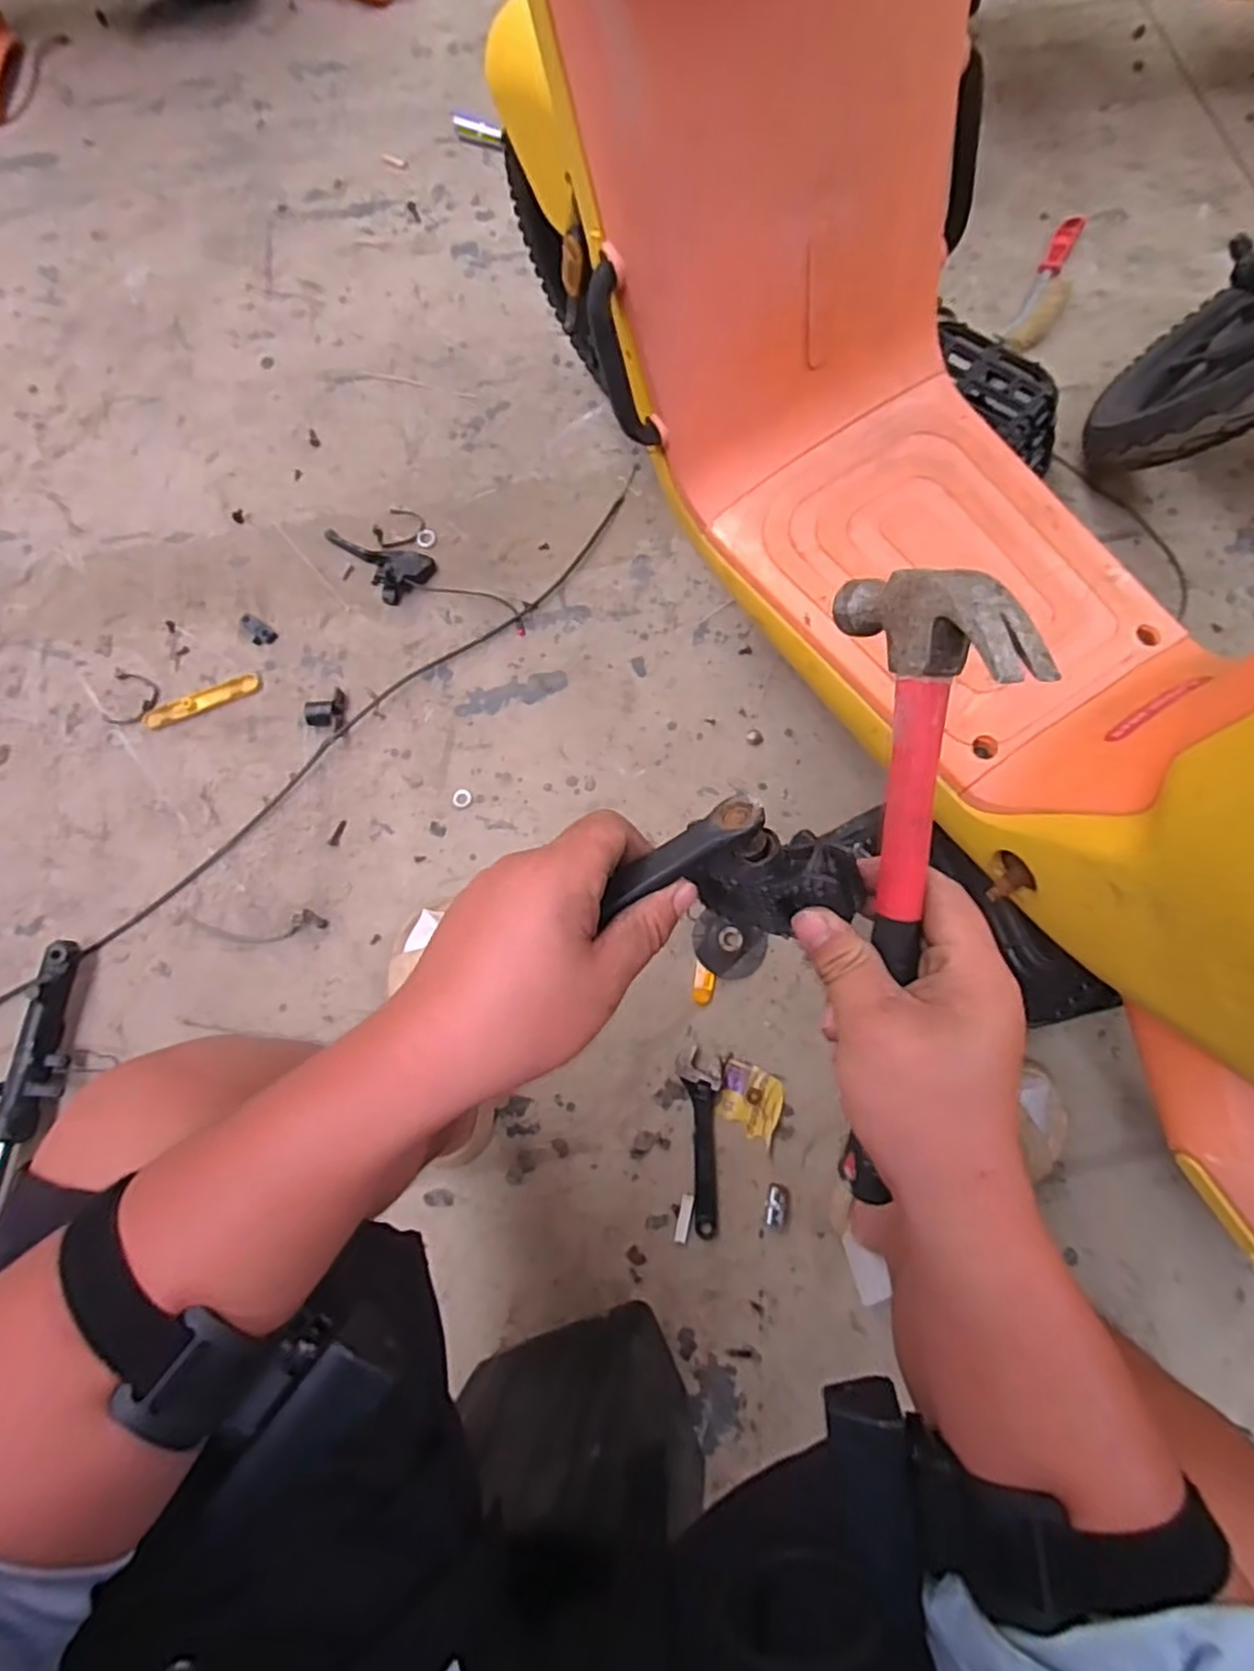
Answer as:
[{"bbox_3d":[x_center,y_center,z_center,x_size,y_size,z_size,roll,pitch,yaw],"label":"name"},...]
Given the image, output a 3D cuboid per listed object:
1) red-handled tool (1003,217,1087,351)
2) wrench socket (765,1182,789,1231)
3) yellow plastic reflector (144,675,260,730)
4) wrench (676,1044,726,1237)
[{"bbox_3d":[0.630,-0.815,1.058,0.066,0.039,0.239,26,77,6],"label":"red-handled tool"},{"bbox_3d":[0.171,0.420,0.799,0.028,0.019,0.050,9,76,2],"label":"wrench socket"},{"bbox_3d":[-0.556,-0.176,0.931,0.152,0.007,0.027,-23,77,-6],"label":"yellow plastic reflector"},{"bbox_3d":[0.081,0.345,0.807,0.053,0.024,0.206,4,76,0],"label":"wrench"}]

